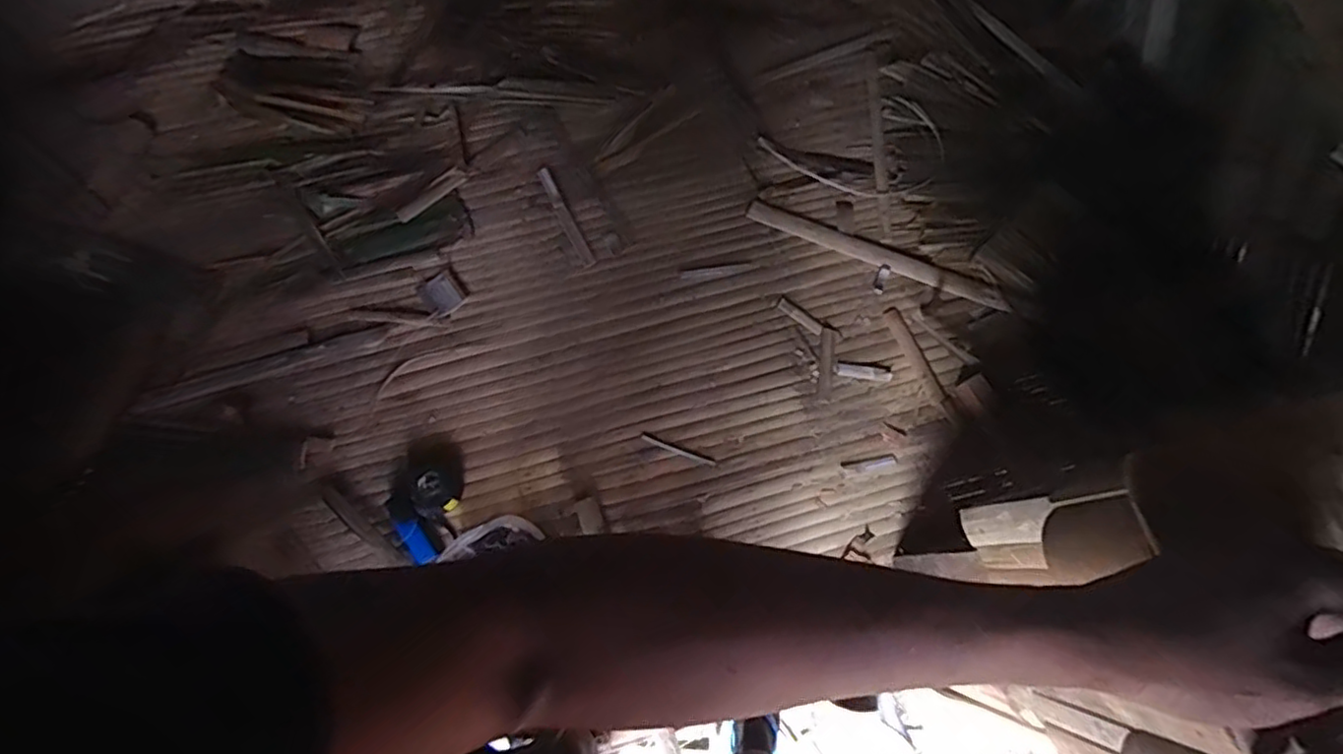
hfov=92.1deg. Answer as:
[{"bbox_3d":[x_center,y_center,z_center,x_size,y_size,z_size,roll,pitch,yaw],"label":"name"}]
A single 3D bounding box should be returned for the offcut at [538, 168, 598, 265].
[{"bbox_3d":[-0.199,-0.302,1.206,0.024,0.012,0.213,-26,75,-8],"label":"offcut"}]

